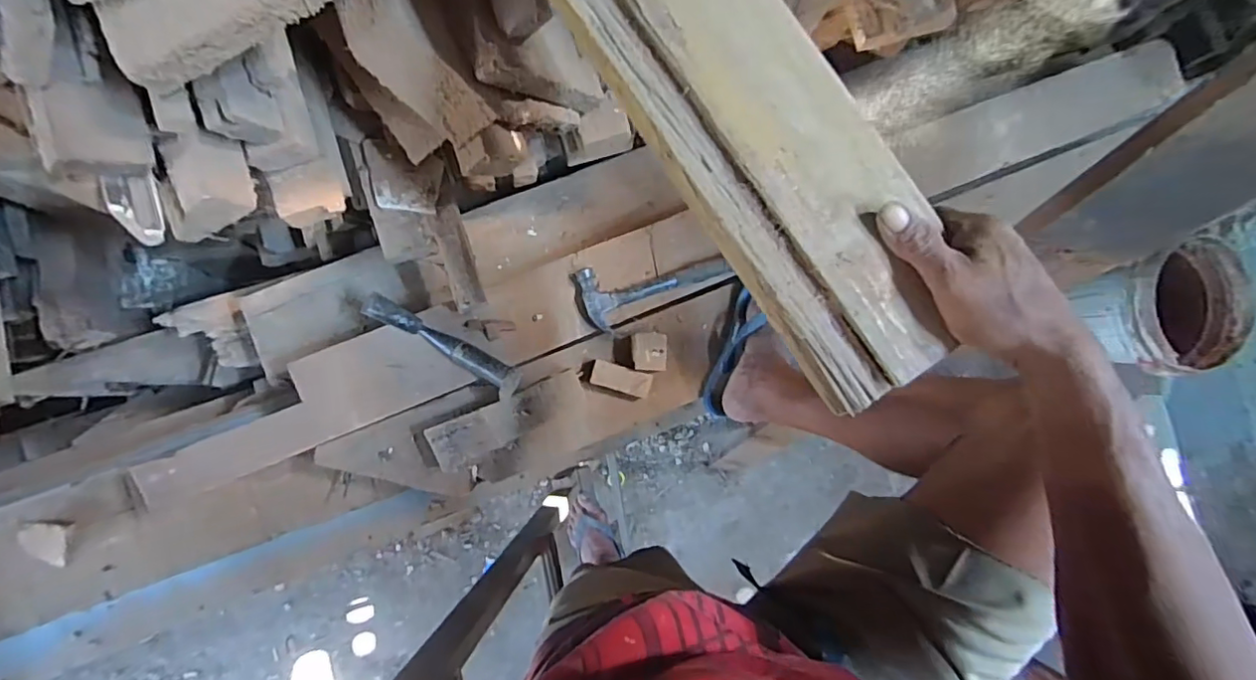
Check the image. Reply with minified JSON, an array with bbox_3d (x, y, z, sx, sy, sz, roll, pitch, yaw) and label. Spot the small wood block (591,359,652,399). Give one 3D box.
[{"bbox_3d":[-0.009,0.057,0.830,0.088,0.017,0.036,18,84,-7],"label":"small wood block"}]

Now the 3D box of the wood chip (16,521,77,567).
[{"bbox_3d":[-0.825,0.285,0.789,0.064,0.013,0.060,10,90,-15],"label":"wood chip"}]

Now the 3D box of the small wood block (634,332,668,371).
[{"bbox_3d":[0.032,0.019,0.840,0.047,0.048,0.056,-3,86,-9],"label":"small wood block"}]

